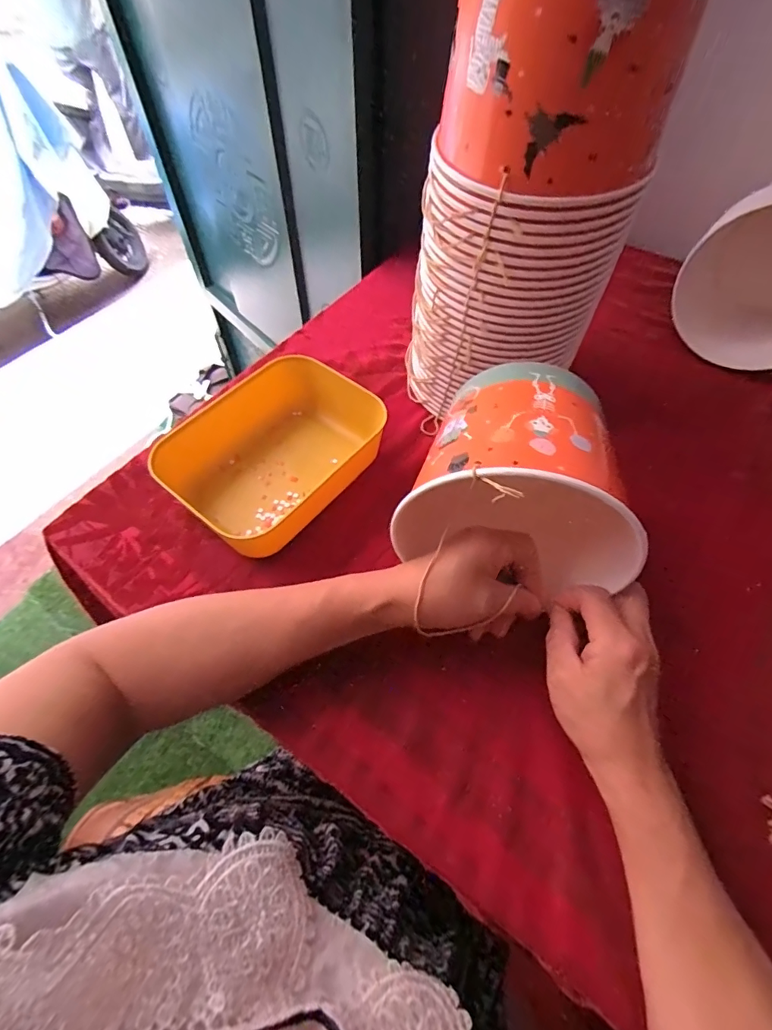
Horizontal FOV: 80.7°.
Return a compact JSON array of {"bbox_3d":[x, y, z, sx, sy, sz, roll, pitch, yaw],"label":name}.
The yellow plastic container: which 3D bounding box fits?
[{"bbox_3d":[-0.095,-0.062,0.423,0.142,0.055,0.195,36,64,20],"label":"yellow plastic container"}]

